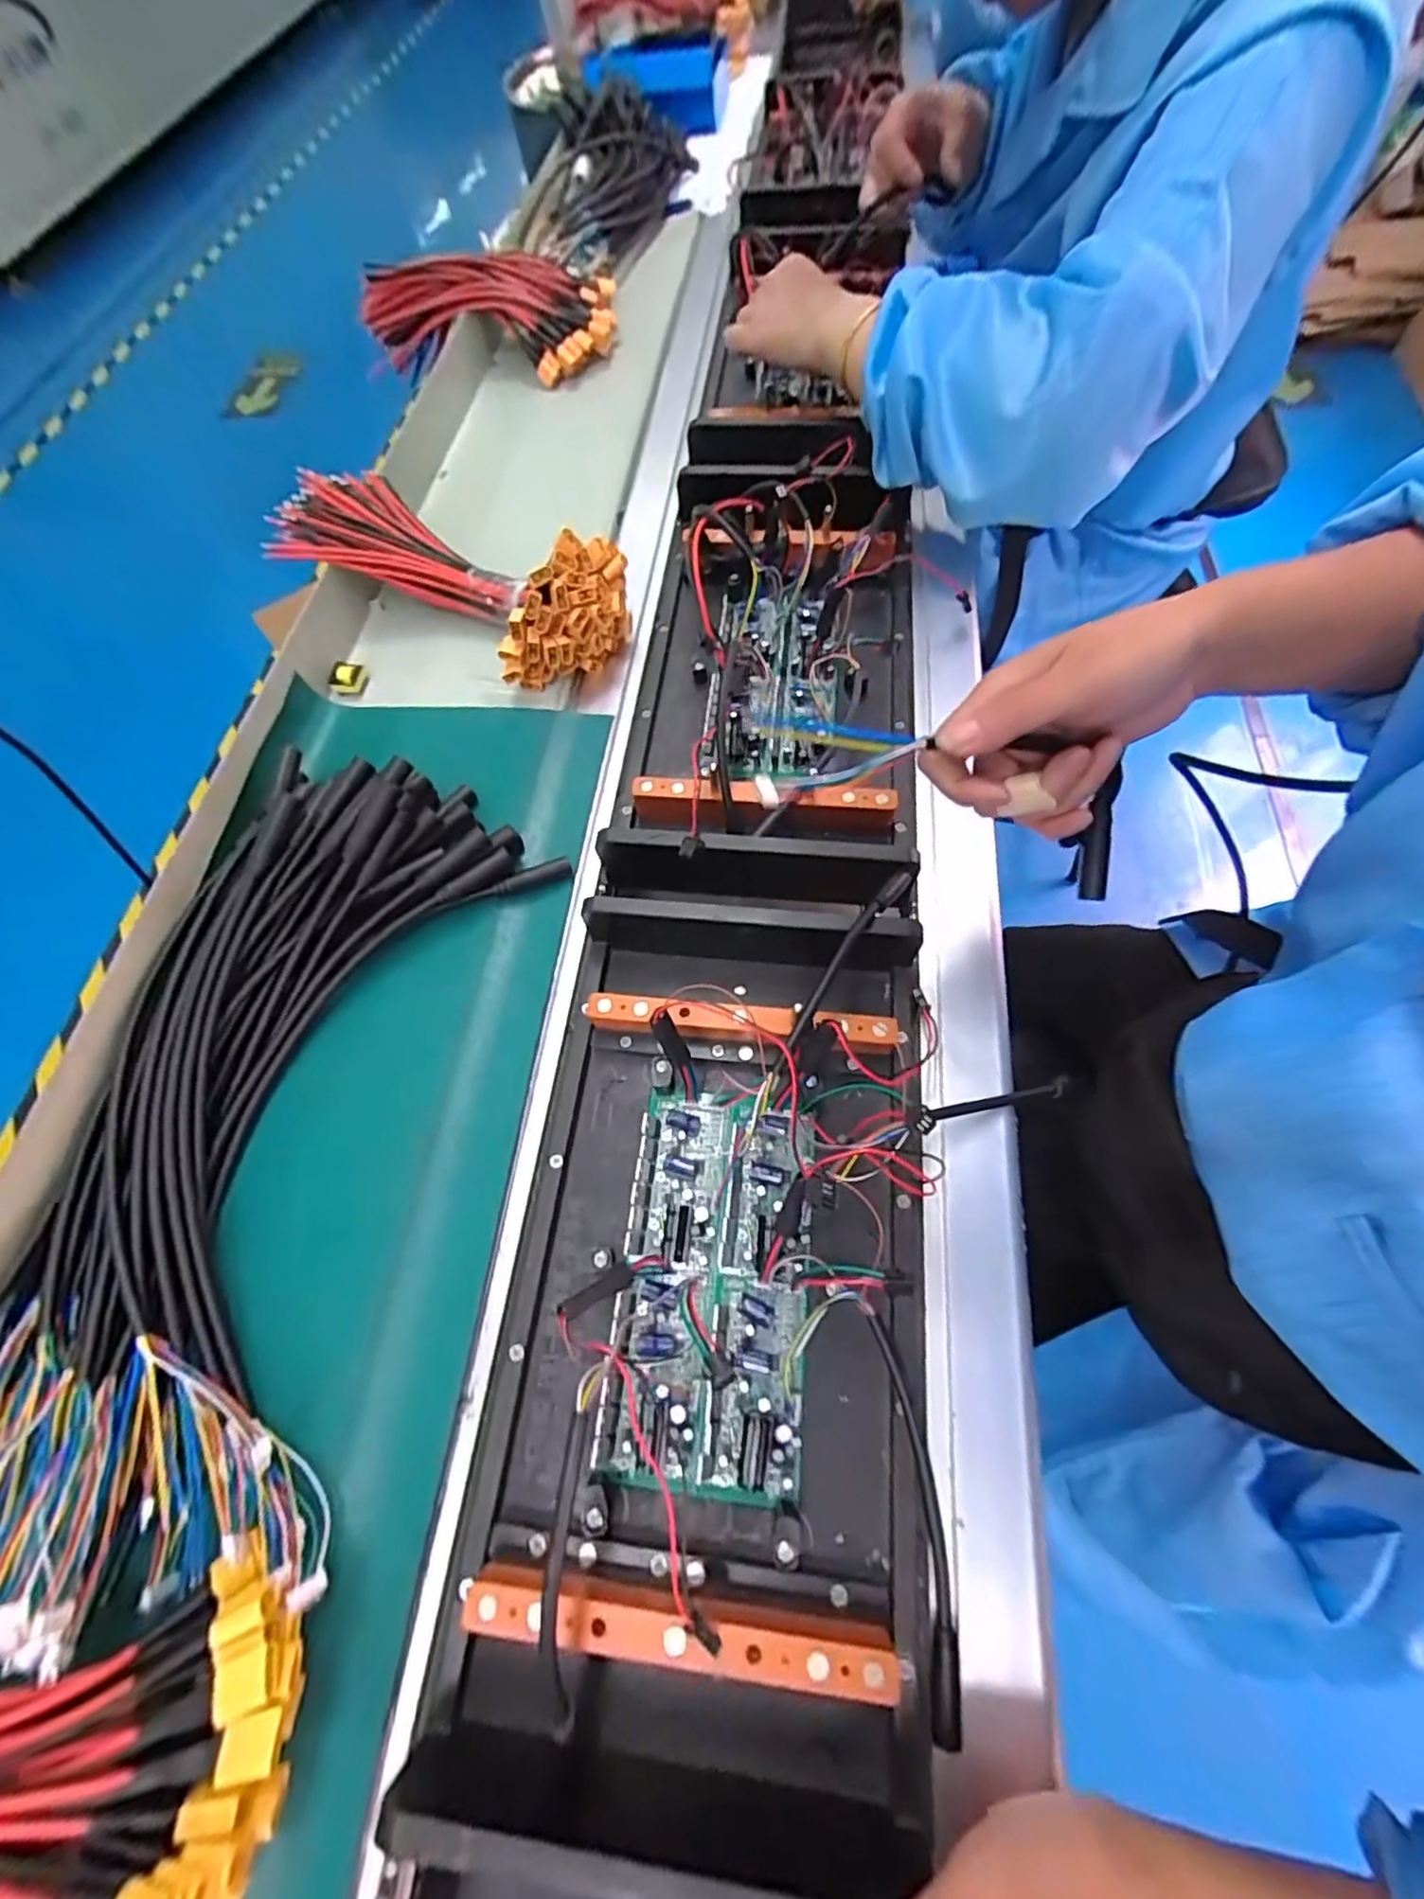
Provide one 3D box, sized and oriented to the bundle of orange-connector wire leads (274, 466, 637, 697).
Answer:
[{"bbox_3d":[-0.188,-0.281,0.495,0.245,0.069,0.116,26,69,15],"label":"bundle of orange-connector wire leads"}]

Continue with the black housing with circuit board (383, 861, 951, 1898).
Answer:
[{"bbox_3d":[0.004,0.136,0.317,0.197,0.079,0.389,5,67,4],"label":"black housing with circuit board"}]

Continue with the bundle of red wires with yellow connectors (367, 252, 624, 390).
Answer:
[{"bbox_3d":[-0.225,-0.652,0.682,0.261,0.067,0.139,-13,64,-2],"label":"bundle of red wires with yellow connectors"}]

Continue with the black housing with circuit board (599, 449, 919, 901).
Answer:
[{"bbox_3d":[0.044,-0.209,0.469,0.194,0.075,0.367,4,65,6],"label":"black housing with circuit board"}]

